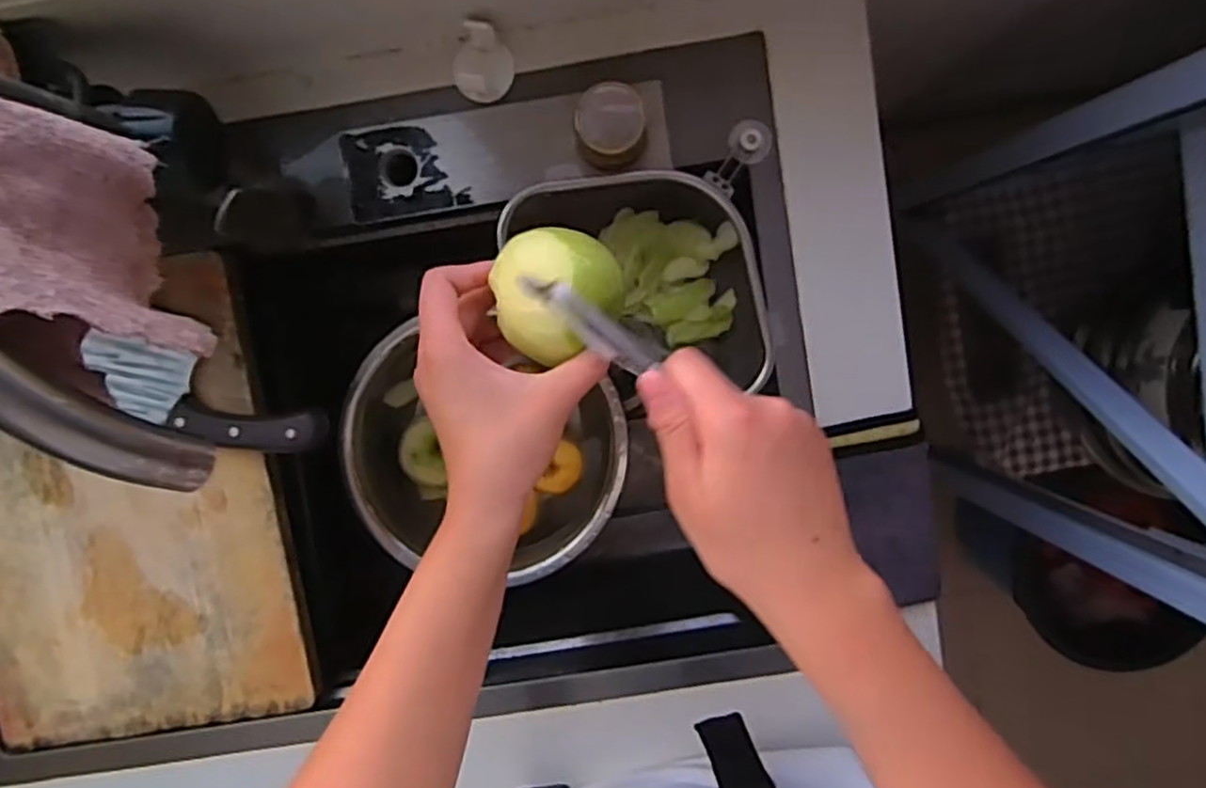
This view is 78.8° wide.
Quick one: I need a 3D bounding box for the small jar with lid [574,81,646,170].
[{"bbox_3d":[0.006,-0.176,0.489,0.045,0.054,0.045,0,96,1],"label":"small jar with lid"}]

